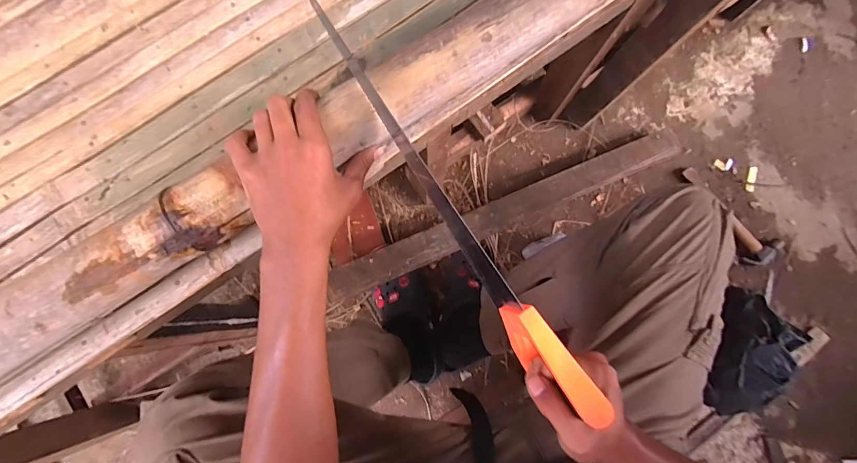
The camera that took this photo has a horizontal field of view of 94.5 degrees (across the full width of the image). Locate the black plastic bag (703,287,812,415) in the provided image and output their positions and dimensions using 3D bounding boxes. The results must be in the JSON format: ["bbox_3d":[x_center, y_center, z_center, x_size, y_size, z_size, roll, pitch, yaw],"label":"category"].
[{"bbox_3d":[0.596,0.225,0.744,0.123,0.082,0.230,37,82,6],"label":"black plastic bag"}]

